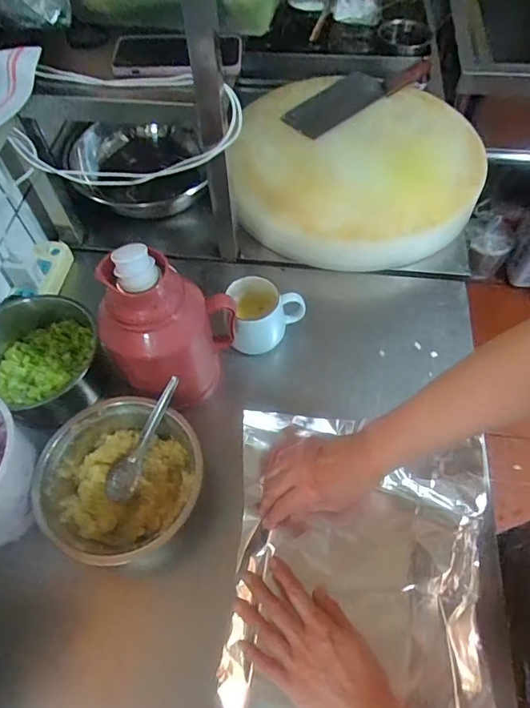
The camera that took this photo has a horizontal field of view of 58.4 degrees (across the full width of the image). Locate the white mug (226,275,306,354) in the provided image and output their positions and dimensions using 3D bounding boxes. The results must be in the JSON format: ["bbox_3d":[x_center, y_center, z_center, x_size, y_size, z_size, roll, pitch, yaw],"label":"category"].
[{"bbox_3d":[0.003,-0.055,0.691,0.110,0.084,0.084,-6,59,-2],"label":"white mug"}]

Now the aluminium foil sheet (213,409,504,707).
[{"bbox_3d":[0.102,0.246,0.522,0.279,0.057,0.345,4,59,4],"label":"aluminium foil sheet"}]

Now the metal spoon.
[{"bbox_3d":[-0.151,0.104,0.597,0.038,0.026,0.165,25,91,16],"label":"metal spoon"}]

